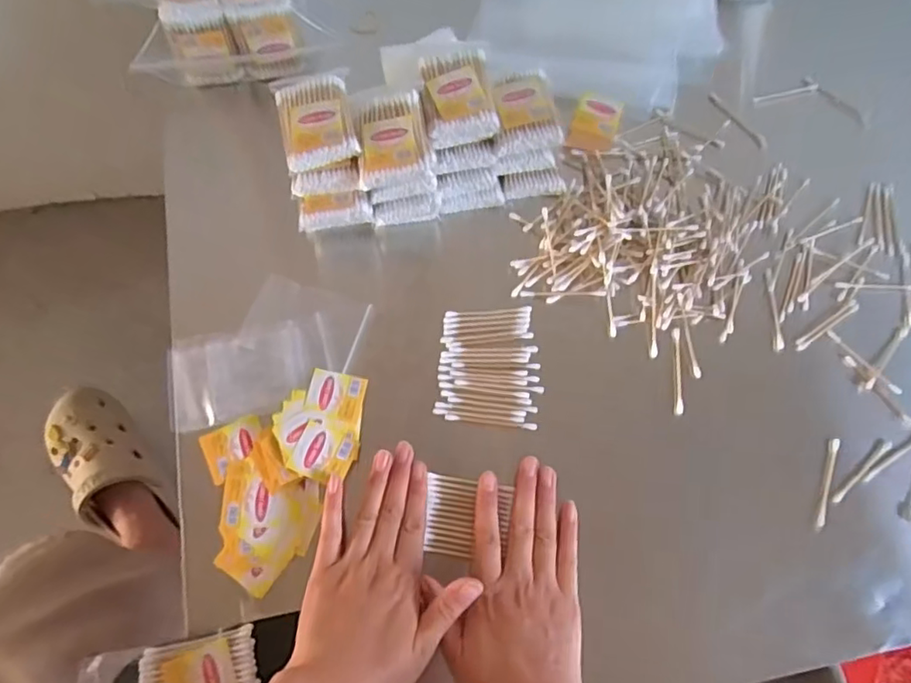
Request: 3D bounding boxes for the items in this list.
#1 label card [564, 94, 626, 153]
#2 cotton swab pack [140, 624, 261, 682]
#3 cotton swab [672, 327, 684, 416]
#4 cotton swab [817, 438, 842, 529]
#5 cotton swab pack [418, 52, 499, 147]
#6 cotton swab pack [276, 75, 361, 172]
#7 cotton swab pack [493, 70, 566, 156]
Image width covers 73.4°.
[{"bbox_3d":[0.131,-0.203,0.571,0.043,0.008,0.050,13,100,-2],"label":"label card"},{"bbox_3d":[-0.174,0.232,0.413,0.074,0.012,0.058,-9,65,-11],"label":"cotton swab pack"},{"bbox_3d":[0.184,0.024,0.505,0.006,0.004,0.073,3,71,-1],"label":"cotton swab"},{"bbox_3d":[0.290,0.109,0.474,0.007,0.004,0.070,18,71,4],"label":"cotton swab"},{"bbox_3d":[0.002,-0.199,0.502,0.056,0.030,0.068,-8,71,-5],"label":"cotton swab pack"},{"bbox_3d":[-0.110,-0.175,0.483,0.055,0.012,0.075,-12,72,-7],"label":"cotton swab pack"},{"bbox_3d":[0.059,-0.195,0.517,0.053,0.022,0.072,-4,71,-4],"label":"cotton swab pack"}]

